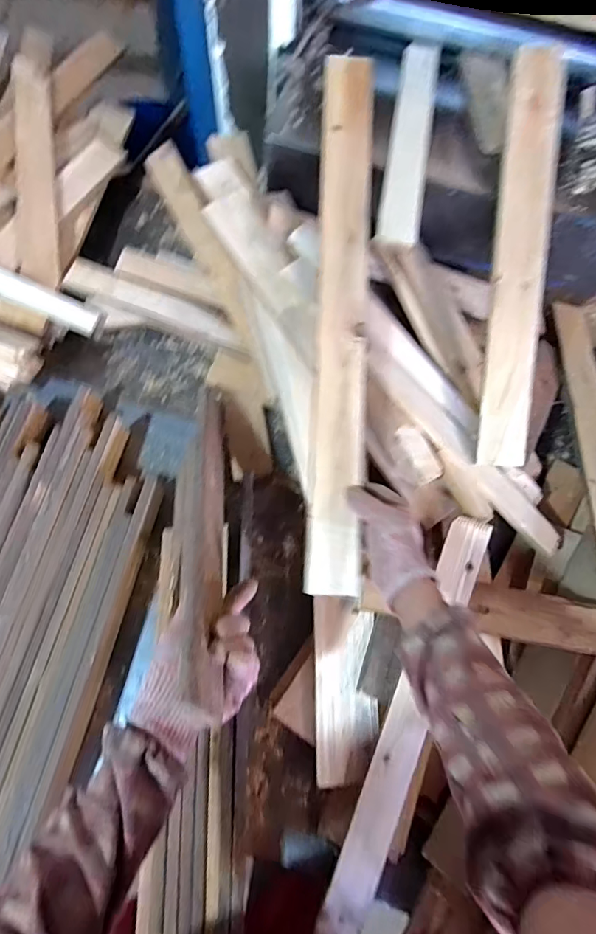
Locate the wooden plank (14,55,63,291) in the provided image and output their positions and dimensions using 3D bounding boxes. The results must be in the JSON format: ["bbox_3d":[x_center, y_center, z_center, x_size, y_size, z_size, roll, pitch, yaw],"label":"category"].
[{"bbox_3d":[-0.442,-0.506,0.792,0.062,0.020,0.423,-4,80,-22],"label":"wooden plank"}]

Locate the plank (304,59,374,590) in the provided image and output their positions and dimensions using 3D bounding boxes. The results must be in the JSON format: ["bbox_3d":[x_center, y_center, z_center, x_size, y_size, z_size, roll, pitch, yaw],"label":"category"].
[{"bbox_3d":[0.056,-0.192,0.583,0.060,0.015,0.685,3,84,-2],"label":"plank"}]

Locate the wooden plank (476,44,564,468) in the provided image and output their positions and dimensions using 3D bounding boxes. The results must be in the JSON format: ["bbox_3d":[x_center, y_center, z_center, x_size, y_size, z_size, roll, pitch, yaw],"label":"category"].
[{"bbox_3d":[0.287,-0.261,0.604,0.064,0.018,0.515,3,96,-2],"label":"wooden plank"}]

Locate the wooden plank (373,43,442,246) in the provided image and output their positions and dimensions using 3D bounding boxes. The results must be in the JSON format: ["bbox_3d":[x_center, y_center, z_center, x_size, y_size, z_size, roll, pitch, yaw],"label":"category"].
[{"bbox_3d":[0.149,-0.436,0.618,0.051,0.010,0.368,10,70,1],"label":"wooden plank"}]

